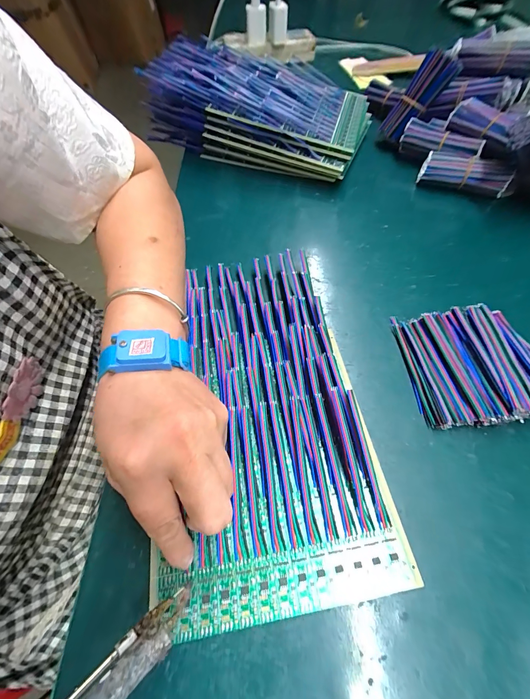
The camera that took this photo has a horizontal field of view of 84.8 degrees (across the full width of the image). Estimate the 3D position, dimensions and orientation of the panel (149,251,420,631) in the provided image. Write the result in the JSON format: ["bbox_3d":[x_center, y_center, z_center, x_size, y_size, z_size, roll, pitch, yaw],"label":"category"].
[{"bbox_3d":[-0.002,0.033,0.240,0.149,0.018,0.284,-8,62,-4],"label":"panel"}]

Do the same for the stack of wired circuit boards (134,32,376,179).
[{"bbox_3d":[-0.002,-0.353,0.427,0.301,0.102,0.187,11,59,8],"label":"stack of wired circuit boards"}]

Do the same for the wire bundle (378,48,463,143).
[{"bbox_3d":[0.220,-0.370,0.428,0.037,0.109,0.044,7,50,-38],"label":"wire bundle"}]

